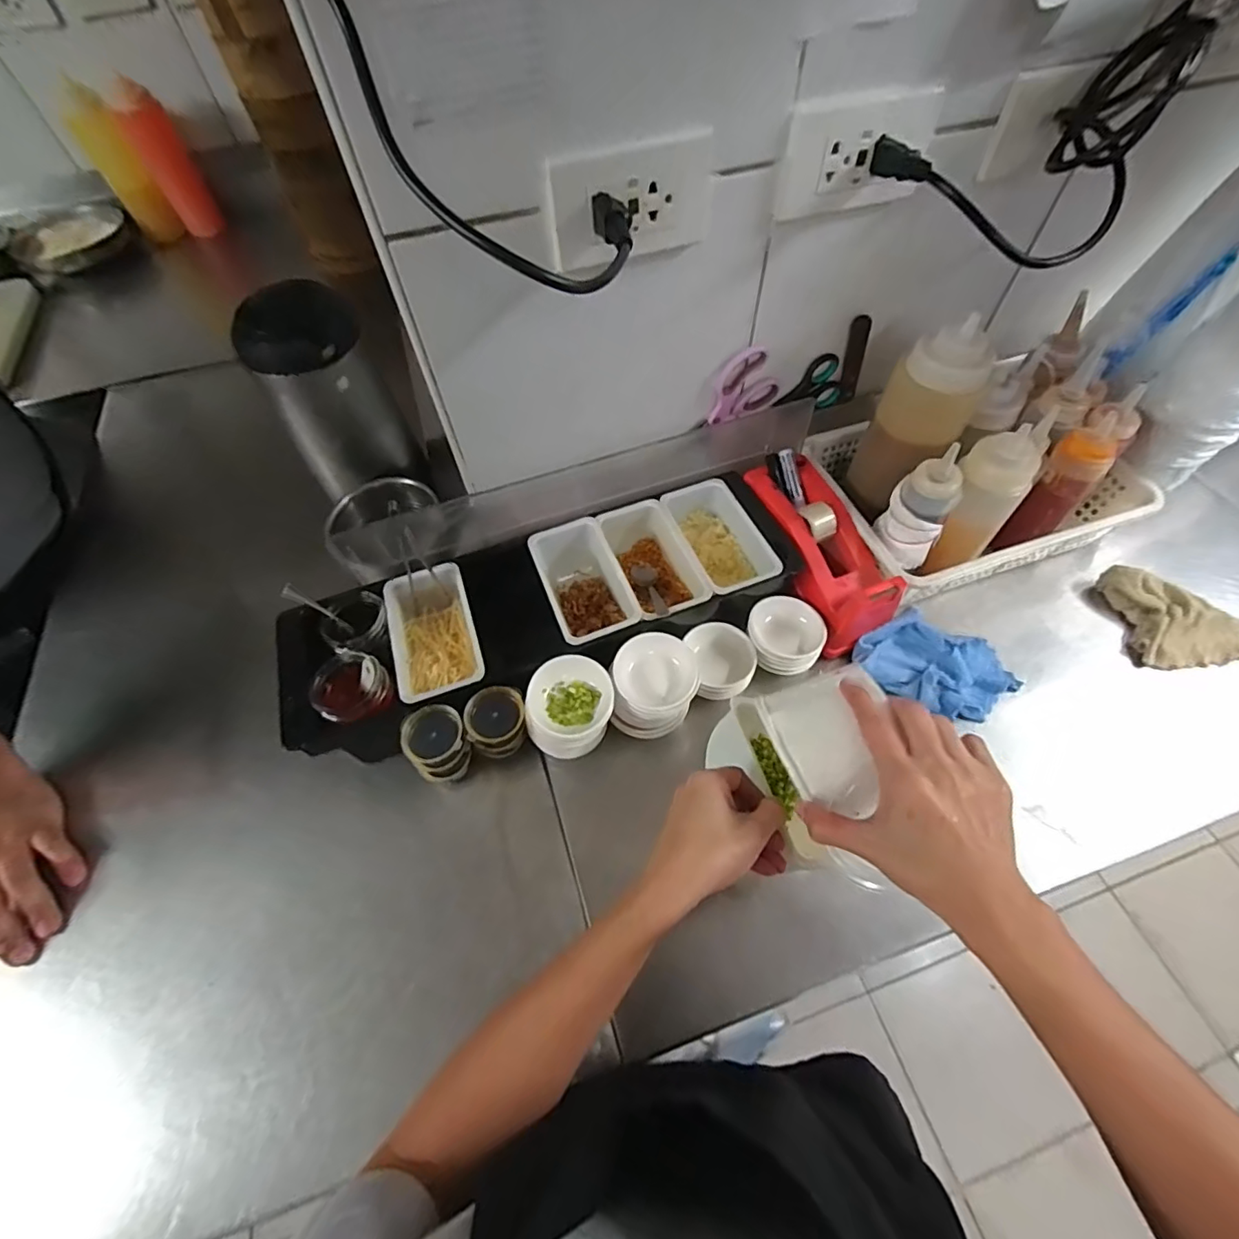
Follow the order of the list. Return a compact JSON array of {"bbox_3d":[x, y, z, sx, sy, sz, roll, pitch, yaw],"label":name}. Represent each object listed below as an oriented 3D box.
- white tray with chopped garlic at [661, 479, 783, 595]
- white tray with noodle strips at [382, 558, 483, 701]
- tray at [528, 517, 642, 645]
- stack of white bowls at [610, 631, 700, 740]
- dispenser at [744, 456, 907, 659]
[{"bbox_3d":[0.103,-0.079,0.581,0.072,0.057,0.140,-20,59,-10],"label":"white tray with chopped garlic"},{"bbox_3d":[-0.177,0.011,0.521,0.074,0.034,0.138,-18,59,-9],"label":"white tray with noodle strips"},{"bbox_3d":[-0.037,-0.026,0.566,0.078,0.066,0.143,-18,59,-9],"label":"tray"},{"bbox_3d":[0.032,0.062,0.501,0.077,0.064,0.078,-2,58,1],"label":"stack of white bowls"},{"bbox_3d":[0.211,-0.077,0.563,0.084,0.070,0.213,-18,73,-9],"label":"dispenser"}]

